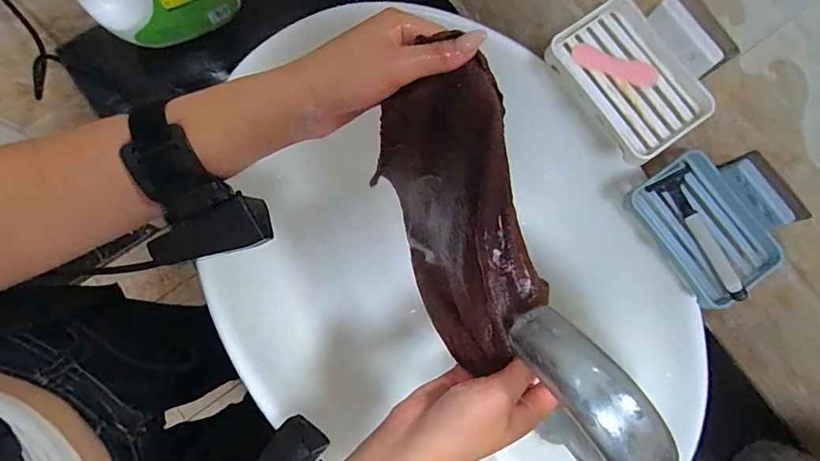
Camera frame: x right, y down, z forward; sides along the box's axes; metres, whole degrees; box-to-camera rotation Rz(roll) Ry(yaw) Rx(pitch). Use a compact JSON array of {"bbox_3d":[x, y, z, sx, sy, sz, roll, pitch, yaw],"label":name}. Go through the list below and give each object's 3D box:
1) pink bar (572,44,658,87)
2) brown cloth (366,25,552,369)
[{"bbox_3d":[0.170,-0.137,0.409,0.071,0.008,0.018,19,80,1],"label":"pink bar"},{"bbox_3d":[0.036,-0.001,0.397,0.069,0.249,0.193,-15,77,-3],"label":"brown cloth"}]

